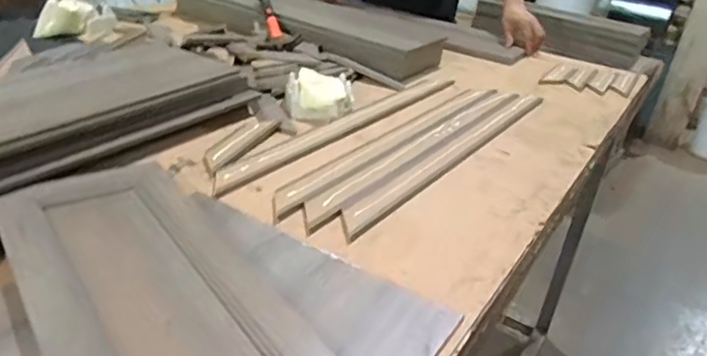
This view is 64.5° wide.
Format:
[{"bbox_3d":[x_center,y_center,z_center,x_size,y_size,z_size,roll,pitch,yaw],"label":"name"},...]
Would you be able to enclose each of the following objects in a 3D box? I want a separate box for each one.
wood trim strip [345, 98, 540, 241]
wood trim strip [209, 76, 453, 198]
[{"bbox_3d":[0.169,-0.049,0.900,0.055,0.011,0.637,25,34,28],"label":"wood trim strip"},{"bbox_3d":[0.007,-0.106,0.979,0.055,0.017,0.672,25,34,28],"label":"wood trim strip"}]

